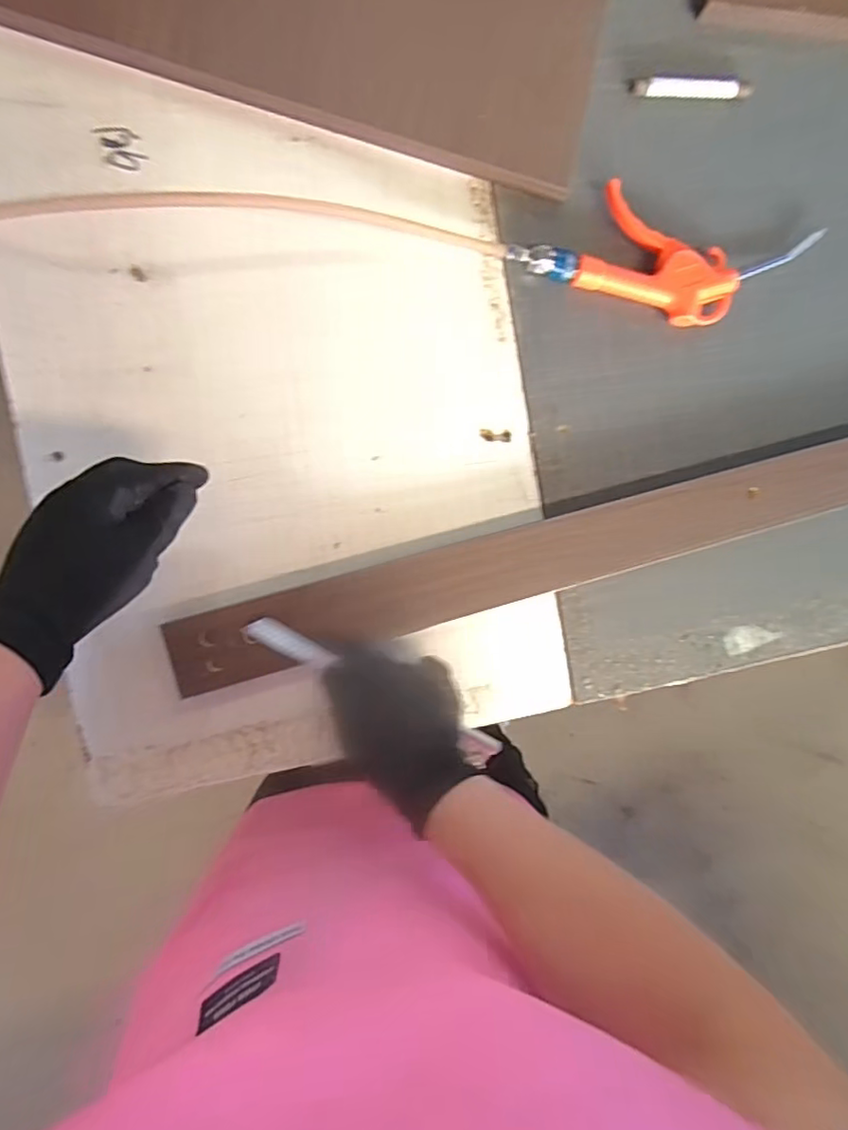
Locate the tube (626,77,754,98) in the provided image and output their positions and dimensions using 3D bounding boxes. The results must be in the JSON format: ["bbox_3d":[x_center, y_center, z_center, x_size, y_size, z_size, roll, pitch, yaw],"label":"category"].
[{"bbox_3d":[0.234,-0.415,0.510,0.112,0.008,0.012,-6,93,-8],"label":"tube"}]

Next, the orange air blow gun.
[{"bbox_3d":[0.213,-0.266,0.503,0.261,0.023,0.101,11,90,-9],"label":"orange air blow gun"}]

